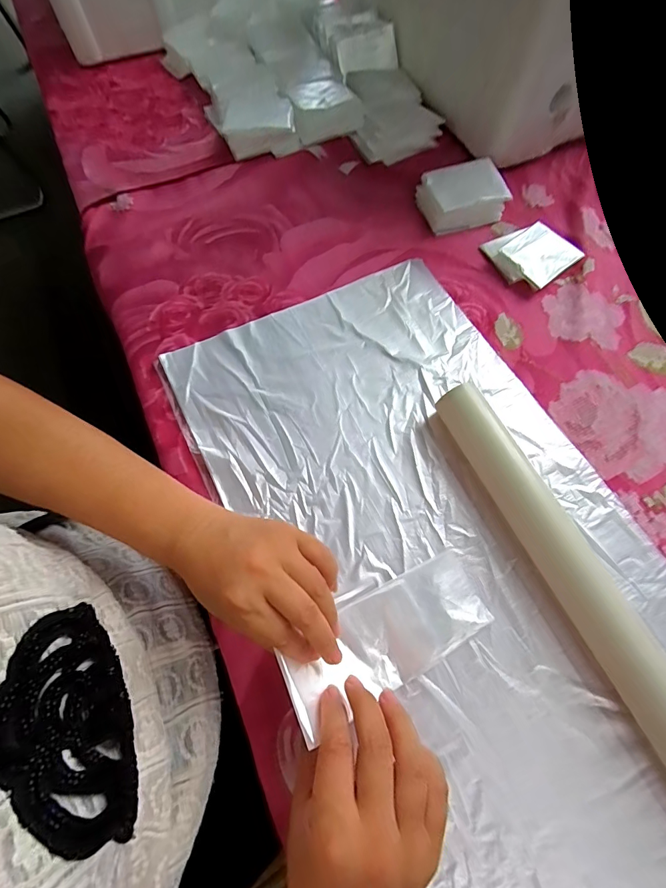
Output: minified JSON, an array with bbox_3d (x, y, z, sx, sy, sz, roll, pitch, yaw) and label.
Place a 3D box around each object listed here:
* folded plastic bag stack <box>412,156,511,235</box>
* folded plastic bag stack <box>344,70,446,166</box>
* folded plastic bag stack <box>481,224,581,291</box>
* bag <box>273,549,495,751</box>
[{"bbox_3d":[0.148,-0.285,0.454,0.092,0.034,0.068,-12,67,-5],"label":"folded plastic bag stack"},{"bbox_3d":[0.070,-0.426,0.517,0.108,0.024,0.137,-23,81,-5],"label":"folded plastic bag stack"},{"bbox_3d":[0.218,-0.206,0.435,0.081,0.019,0.076,-28,69,-12],"label":"folded plastic bag stack"},{"bbox_3d":[0.038,0.131,0.272,0.151,0.046,0.063,-25,69,-11],"label":"bag"}]

